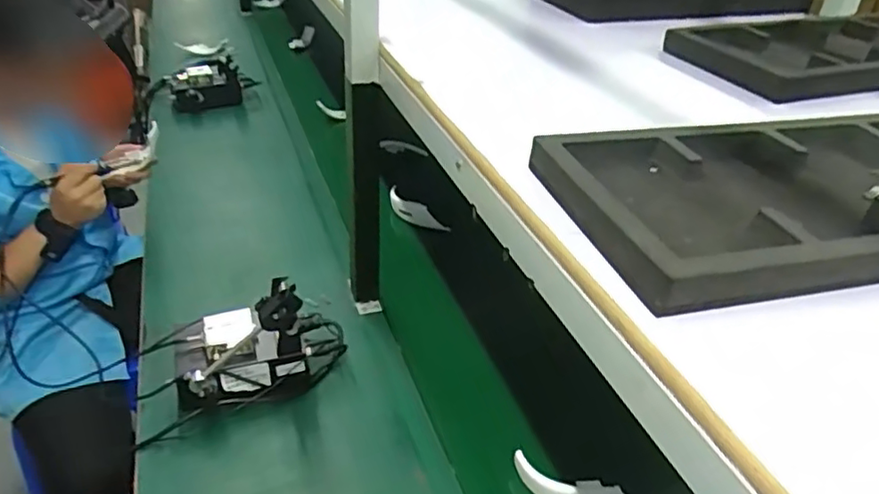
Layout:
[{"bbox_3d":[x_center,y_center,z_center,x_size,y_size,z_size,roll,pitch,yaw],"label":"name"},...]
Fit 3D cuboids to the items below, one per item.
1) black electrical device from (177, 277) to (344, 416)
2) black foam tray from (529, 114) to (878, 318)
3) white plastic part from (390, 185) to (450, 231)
[{"bbox_3d":[-0.252,0.131,0.882,0.239,0.181,0.116,-11,36,-21],"label":"black electrical device"},{"bbox_3d":[0.339,-0.051,0.539,0.492,0.043,0.217,-7,35,-15],"label":"black foam tray"},{"bbox_3d":[-0.049,-0.077,1.347,0.157,0.054,0.033,31,41,15],"label":"white plastic part"}]

